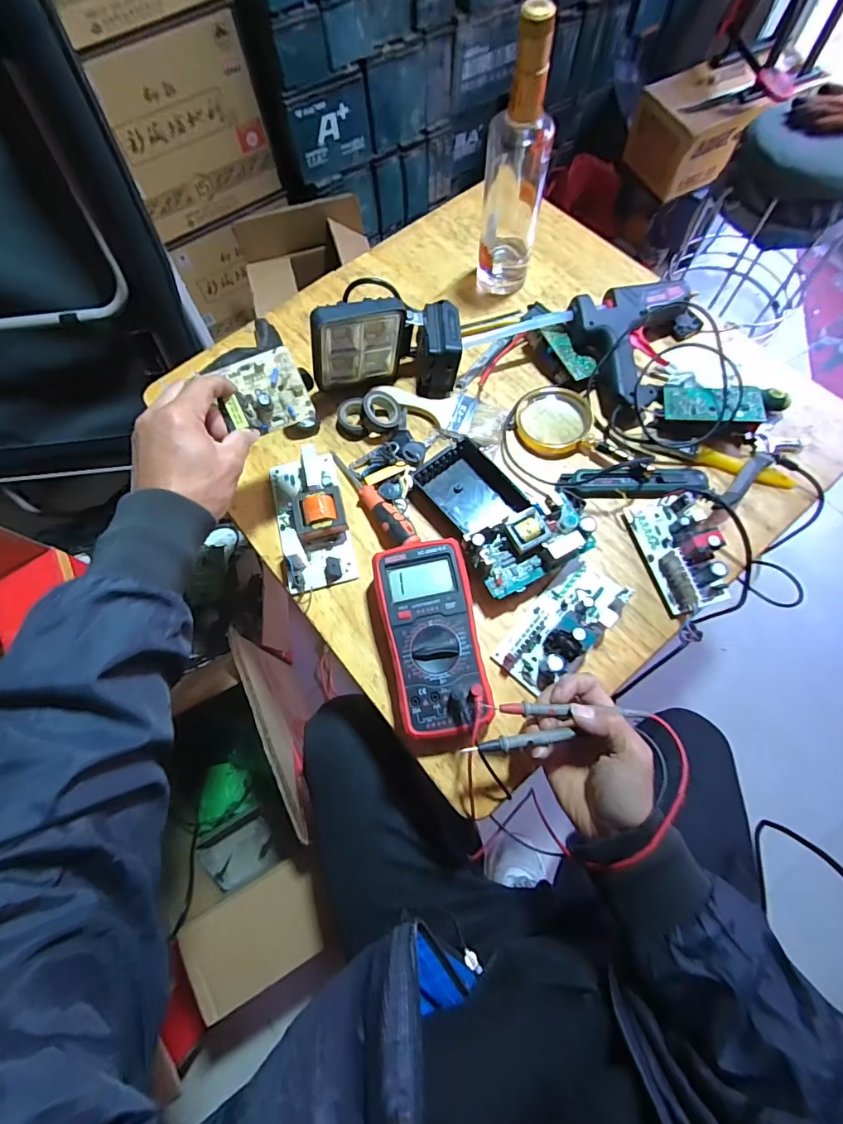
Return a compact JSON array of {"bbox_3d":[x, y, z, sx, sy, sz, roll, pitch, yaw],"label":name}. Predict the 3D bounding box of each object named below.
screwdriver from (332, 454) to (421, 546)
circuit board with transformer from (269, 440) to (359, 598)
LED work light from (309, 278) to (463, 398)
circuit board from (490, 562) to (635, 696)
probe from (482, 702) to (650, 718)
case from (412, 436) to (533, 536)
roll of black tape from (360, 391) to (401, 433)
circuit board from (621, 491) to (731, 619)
[{"bbox_3d":[-0.053,-0.076,0.530,0.030,0.030,0.155,-33,72,-9],"label":"screwdriver"},{"bbox_3d":[-0.126,-0.056,0.522,0.085,0.038,0.171,-13,70,-3],"label":"circuit board with transformer"},{"bbox_3d":[-0.040,-0.267,0.553,0.172,0.108,0.089,0,70,2],"label":"LED work light"},{"bbox_3d":[0.146,0.061,0.467,0.150,0.043,0.075,-42,74,-12],"label":"circuit board"},{"bbox_3d":[0.124,0.128,0.398,0.137,0.012,0.009,3,70,-2],"label":"probe"},{"bbox_3d":[0.053,-0.083,0.531,0.090,0.025,0.106,-31,71,-9],"label":"case"},{"bbox_3d":[-0.050,-0.181,0.563,0.049,0.019,0.045,1,88,-31],"label":"roll of black tape"},{"bbox_3d":[0.276,-0.015,0.493,0.070,0.042,0.127,-16,70,-4],"label":"circuit board"}]

